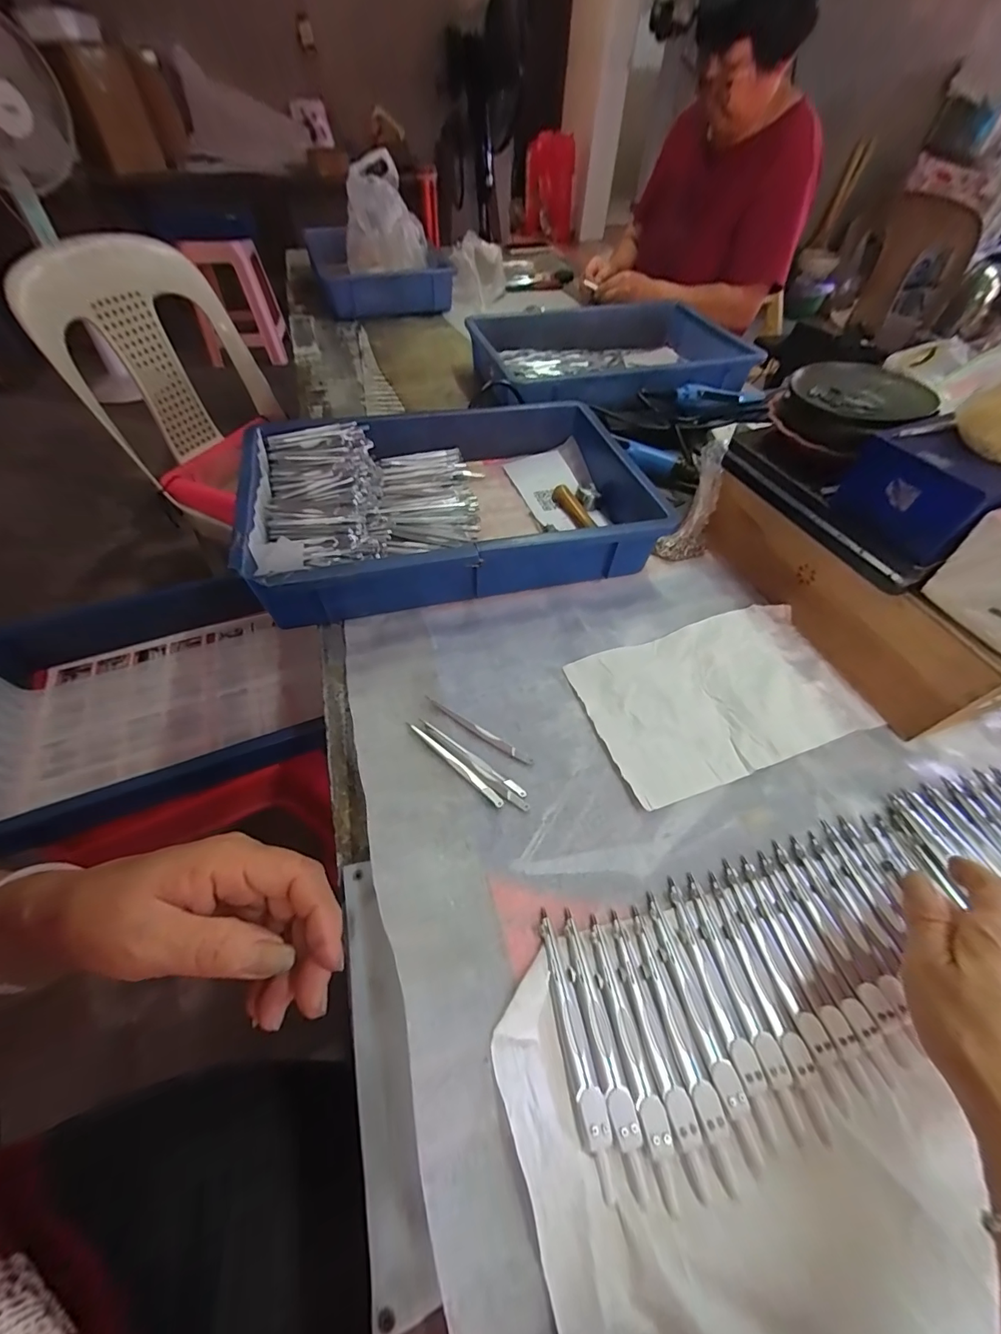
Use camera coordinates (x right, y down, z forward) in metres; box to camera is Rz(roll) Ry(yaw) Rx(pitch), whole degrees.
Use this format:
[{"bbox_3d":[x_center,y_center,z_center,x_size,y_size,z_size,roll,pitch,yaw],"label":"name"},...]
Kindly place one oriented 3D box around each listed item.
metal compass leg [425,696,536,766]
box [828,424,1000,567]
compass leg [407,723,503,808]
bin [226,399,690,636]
[{"bbox_3d":[-0.019,0.052,0.386,0.108,0.004,0.009,29,57,18],"label":"metal compass leg"},{"bbox_3d":[0.334,-0.138,0.350,0.073,0.063,0.101,-22,57,-18],"label":"box"},{"bbox_3d":[-0.038,0.076,0.366,0.105,0.005,0.007,37,59,23],"label":"compass leg"},{"bbox_3d":[-0.058,-0.192,0.518,0.403,0.077,0.278,-12,54,-12],"label":"bin"}]

